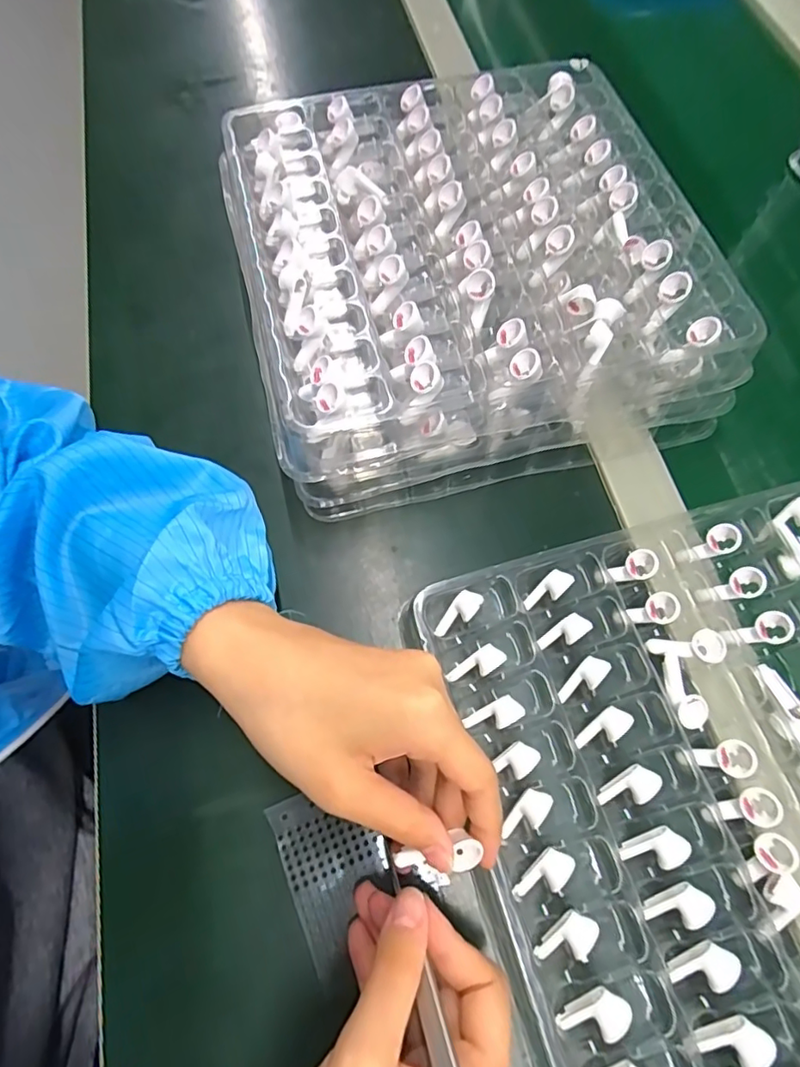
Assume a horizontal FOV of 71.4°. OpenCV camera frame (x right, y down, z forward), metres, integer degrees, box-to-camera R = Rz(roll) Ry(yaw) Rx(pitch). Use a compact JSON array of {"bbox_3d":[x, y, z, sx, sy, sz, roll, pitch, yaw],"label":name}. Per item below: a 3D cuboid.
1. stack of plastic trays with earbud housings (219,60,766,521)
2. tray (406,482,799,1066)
[{"bbox_3d":[0.037,-0.161,0.348,0.257,0.081,0.260,-12,67,-6],"label":"stack of plastic trays with earbud housings"},{"bbox_3d":[0.156,0.114,0.260,0.247,0.034,0.246,-15,67,-7],"label":"tray"}]

